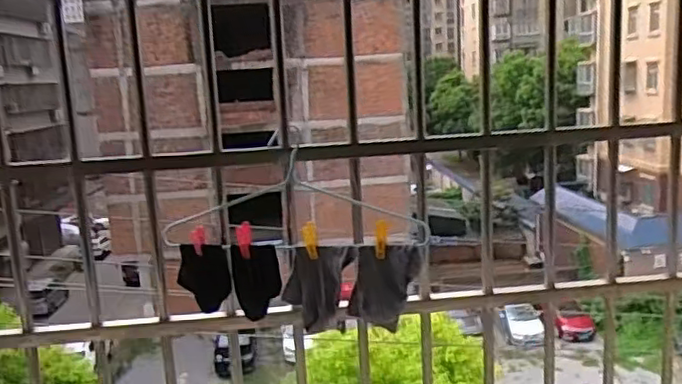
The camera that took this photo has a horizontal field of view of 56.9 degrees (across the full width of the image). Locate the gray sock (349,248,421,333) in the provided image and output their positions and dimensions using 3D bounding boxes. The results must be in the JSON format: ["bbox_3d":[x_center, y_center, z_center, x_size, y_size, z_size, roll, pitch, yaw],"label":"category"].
[{"bbox_3d":[0.063,0.139,0.931,0.105,0.118,0.022,0,11,15],"label":"gray sock"}]

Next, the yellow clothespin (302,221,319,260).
[{"bbox_3d":[-0.045,0.074,0.955,0.023,0.058,0.012,-6,-15,-13],"label":"yellow clothespin"}]

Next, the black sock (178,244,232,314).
[{"bbox_3d":[-0.222,0.139,1.018,0.083,0.104,0.024,2,-2,-1],"label":"black sock"}]

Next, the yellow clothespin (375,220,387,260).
[{"bbox_3d":[0.059,0.070,0.926,0.015,0.059,0.015,-1,-17,12],"label":"yellow clothespin"}]

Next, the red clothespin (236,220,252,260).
[{"bbox_3d":[-0.153,0.077,1.002,0.024,0.056,0.022,-5,11,-10],"label":"red clothespin"}]

